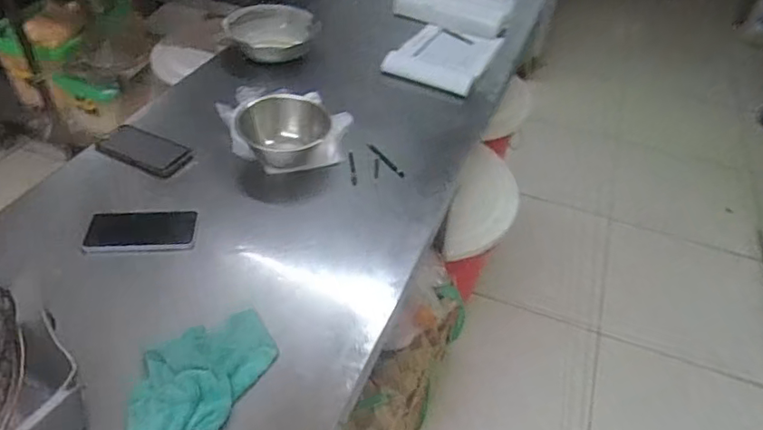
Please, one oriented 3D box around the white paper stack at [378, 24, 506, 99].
[{"bbox_3d":[0.165,-0.407,1.415,0.225,0.020,0.314,24,47,16],"label":"white paper stack"}]

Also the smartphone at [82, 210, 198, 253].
[{"bbox_3d":[-0.384,0.025,0.897,0.164,0.012,0.082,-1,45,-9],"label":"smartphone"}]

